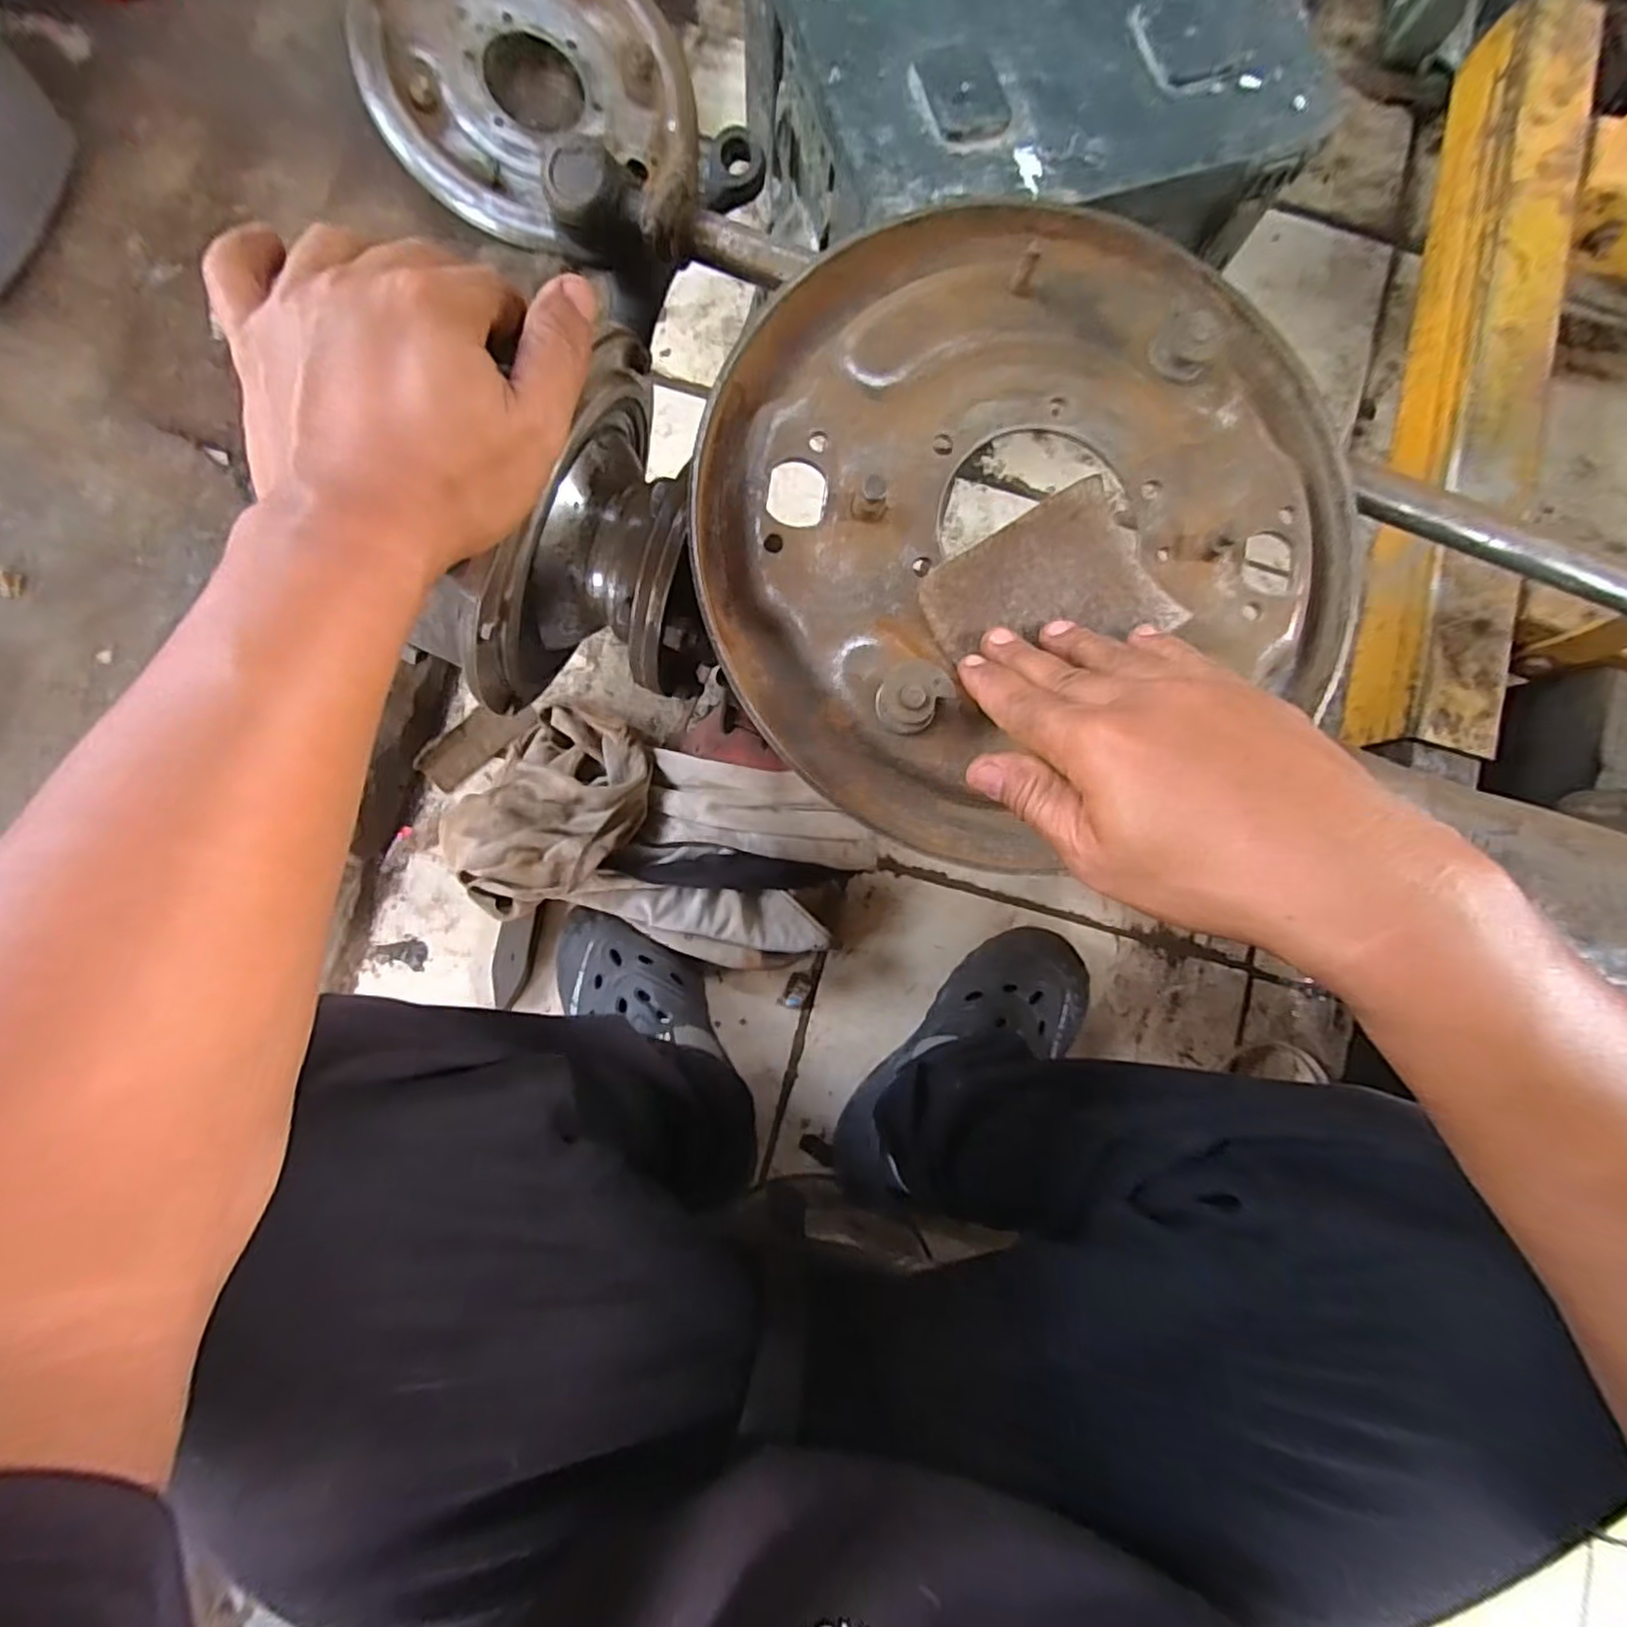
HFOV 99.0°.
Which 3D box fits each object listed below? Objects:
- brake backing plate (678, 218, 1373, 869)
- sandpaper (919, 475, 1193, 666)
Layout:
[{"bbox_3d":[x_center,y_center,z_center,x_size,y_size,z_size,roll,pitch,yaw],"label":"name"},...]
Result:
[{"bbox_3d":[0.095,-0.137,0.313,0.292,0.037,0.273,0,84,-3],"label":"brake backing plate"},{"bbox_3d":[0.103,-0.094,0.305,0.098,0.014,0.072,-33,87,-6],"label":"sandpaper"}]

